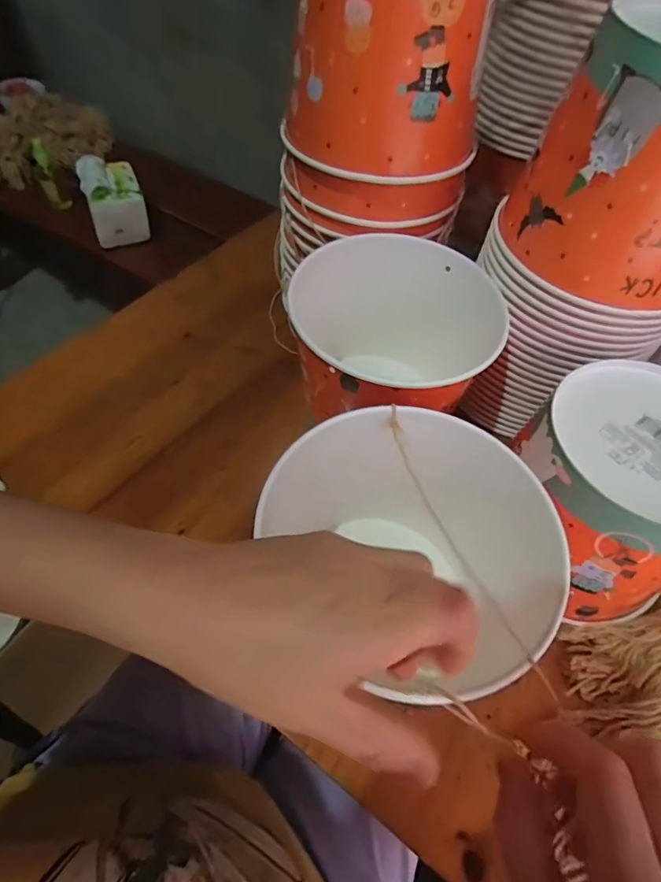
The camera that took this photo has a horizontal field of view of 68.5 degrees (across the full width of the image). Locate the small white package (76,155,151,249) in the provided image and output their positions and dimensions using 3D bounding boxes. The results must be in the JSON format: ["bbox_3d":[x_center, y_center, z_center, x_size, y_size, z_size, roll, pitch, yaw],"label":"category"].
[{"bbox_3d":[-0.407,-0.455,0.914,0.100,0.095,0.129,-19,60,-17],"label":"small white package"}]

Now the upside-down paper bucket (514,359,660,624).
[{"bbox_3d":[0.201,0.037,0.348,0.126,0.123,0.135,2,56,-4],"label":"upside-down paper bucket"}]

